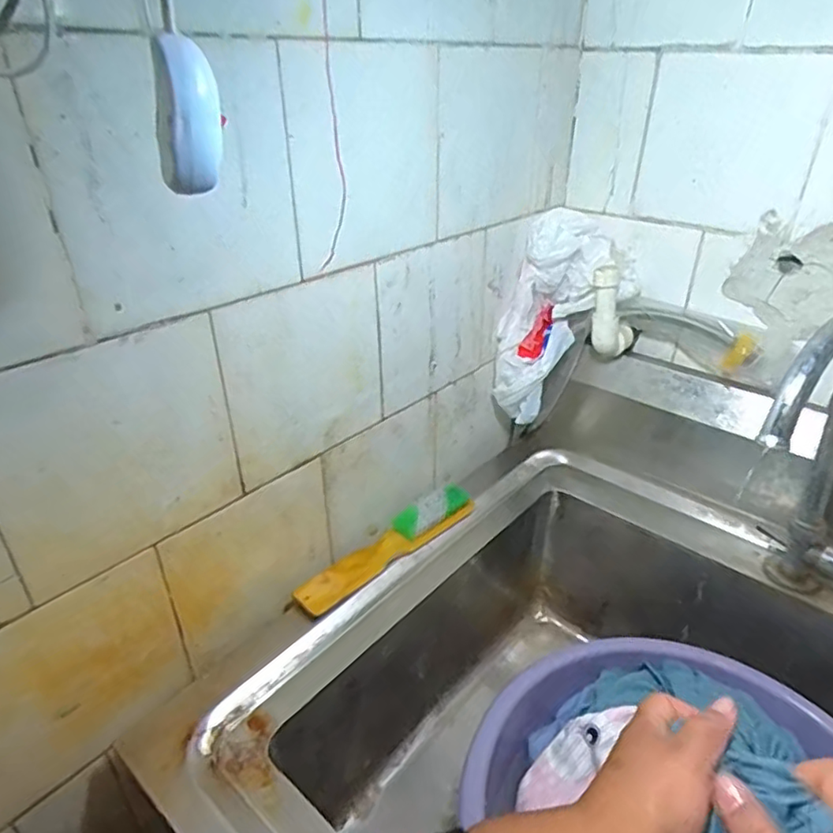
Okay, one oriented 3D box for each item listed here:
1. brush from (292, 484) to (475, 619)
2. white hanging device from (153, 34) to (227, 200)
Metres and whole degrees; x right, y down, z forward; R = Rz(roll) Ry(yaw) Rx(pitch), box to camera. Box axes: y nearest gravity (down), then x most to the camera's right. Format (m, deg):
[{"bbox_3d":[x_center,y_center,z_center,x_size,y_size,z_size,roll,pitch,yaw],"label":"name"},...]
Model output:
[{"bbox_3d":[-0.025,0.116,0.560,0.201,0.031,0.033,-27,39,-37],"label":"brush"},{"bbox_3d":[-0.087,-0.113,0.225,0.025,0.052,0.020,-9,31,-14],"label":"white hanging device"}]

